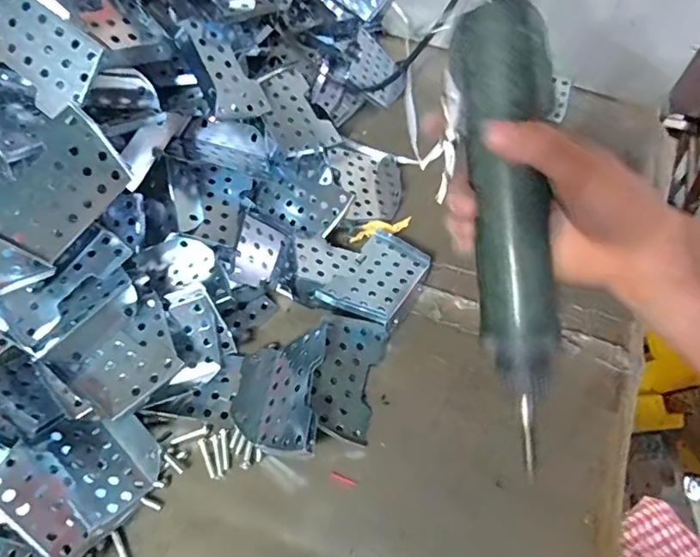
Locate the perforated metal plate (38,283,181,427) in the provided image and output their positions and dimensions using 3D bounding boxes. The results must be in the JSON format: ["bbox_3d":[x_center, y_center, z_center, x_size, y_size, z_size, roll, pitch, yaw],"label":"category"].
[{"bbox_3d":[-0.123,0.039,0.290,0.058,0.005,0.061,38,67,17],"label":"perforated metal plate"}]

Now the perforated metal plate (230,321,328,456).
[{"bbox_3d":[-0.041,0.064,0.300,0.050,0.030,0.068,4,60,2],"label":"perforated metal plate"}]

